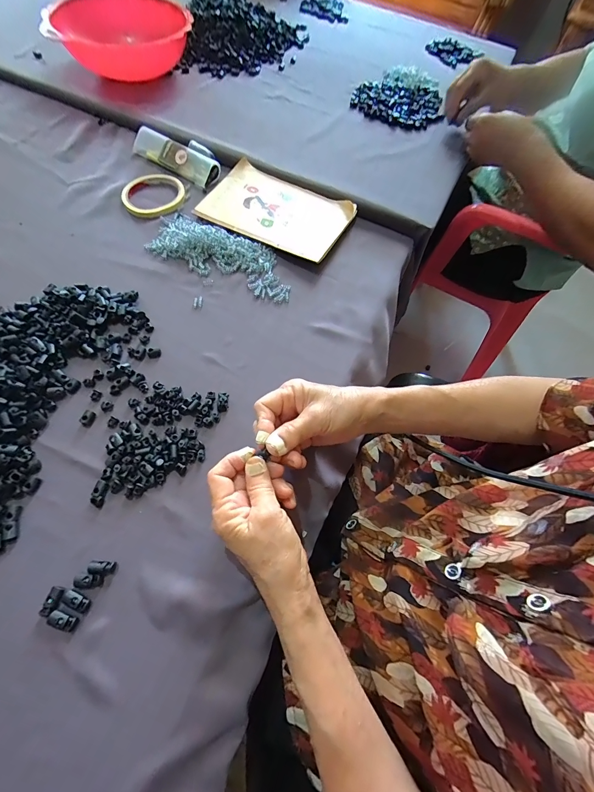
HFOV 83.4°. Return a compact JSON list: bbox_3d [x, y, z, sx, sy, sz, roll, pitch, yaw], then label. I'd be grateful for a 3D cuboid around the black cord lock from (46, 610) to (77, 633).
[{"bbox_3d":[-0.186,0.178,0.263,0.022,0.005,0.011,17,63,5],"label":"black cord lock"}]

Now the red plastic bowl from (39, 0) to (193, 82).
[{"bbox_3d":[-0.332,-0.694,0.656,0.233,0.079,0.233,-3,63,-5],"label":"red plastic bowl"}]

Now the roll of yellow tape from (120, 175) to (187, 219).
[{"bbox_3d":[-0.219,-0.311,0.513,0.097,0.010,0.097,2,63,-3],"label":"roll of yellow tape"}]

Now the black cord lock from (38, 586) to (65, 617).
[{"bbox_3d":[-0.197,0.164,0.267,0.012,0.006,0.021,22,63,8],"label":"black cord lock"}]

